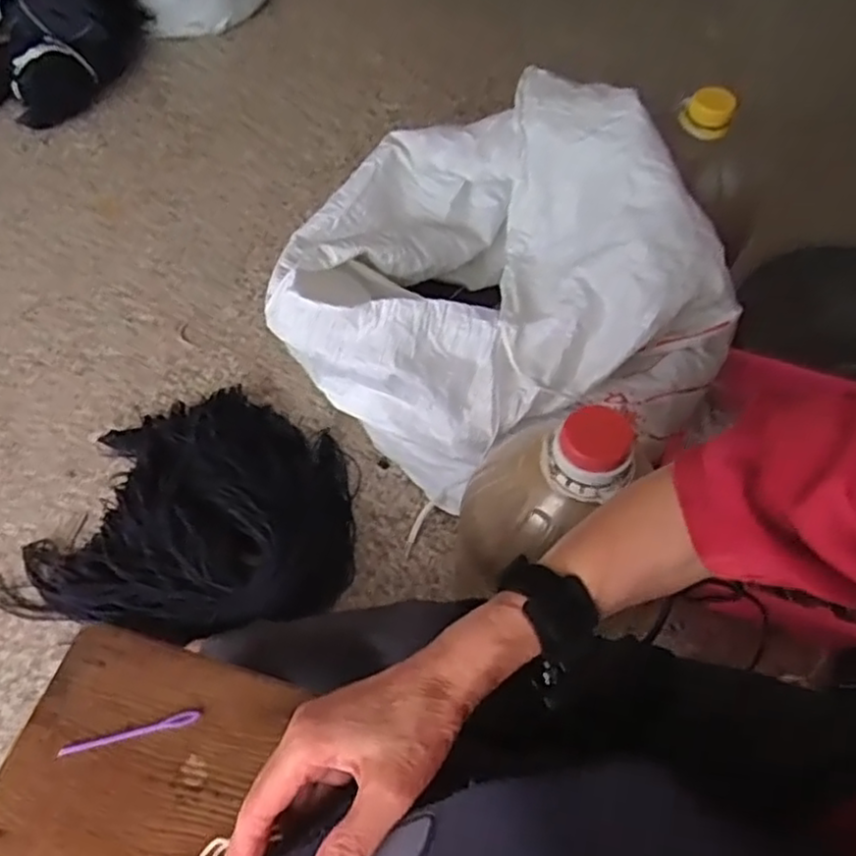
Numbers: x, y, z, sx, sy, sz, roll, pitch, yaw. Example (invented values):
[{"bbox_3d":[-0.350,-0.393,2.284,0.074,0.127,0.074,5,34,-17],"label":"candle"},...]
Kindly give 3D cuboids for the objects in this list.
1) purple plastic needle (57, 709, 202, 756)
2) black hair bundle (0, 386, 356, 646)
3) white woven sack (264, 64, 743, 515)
[{"bbox_3d":[-0.180,0.186,0.434,0.081,0.004,0.009,-13,59,-11],"label":"purple plastic needle"},{"bbox_3d":[-0.303,0.104,0.968,0.402,0.077,0.370,1,57,-2],"label":"black hair bundle"},{"bbox_3d":[0.084,-0.200,0.954,0.584,0.330,0.433,34,62,18],"label":"white woven sack"}]

